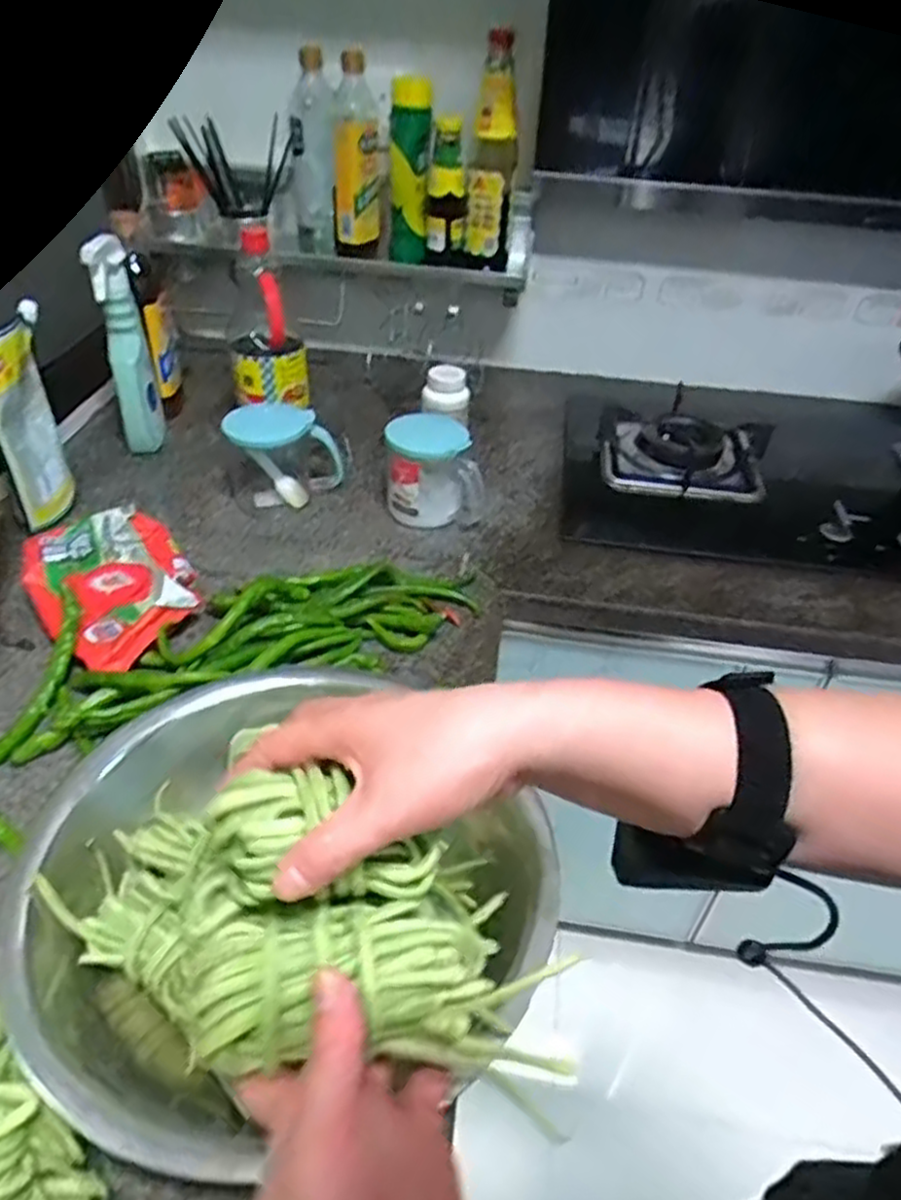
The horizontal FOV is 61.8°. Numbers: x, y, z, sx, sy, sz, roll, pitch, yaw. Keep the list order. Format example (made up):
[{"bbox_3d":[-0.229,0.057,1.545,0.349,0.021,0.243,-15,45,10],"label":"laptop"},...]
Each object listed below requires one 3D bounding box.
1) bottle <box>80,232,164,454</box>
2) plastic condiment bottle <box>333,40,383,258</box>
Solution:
[{"bbox_3d":[-0.394,-0.305,0.922,0.043,0.256,0.083,-8,41,-13],"label":"bottle"},{"bbox_3d":[-0.125,-0.582,0.997,0.064,0.231,0.074,-1,40,-6],"label":"plastic condiment bottle"}]

